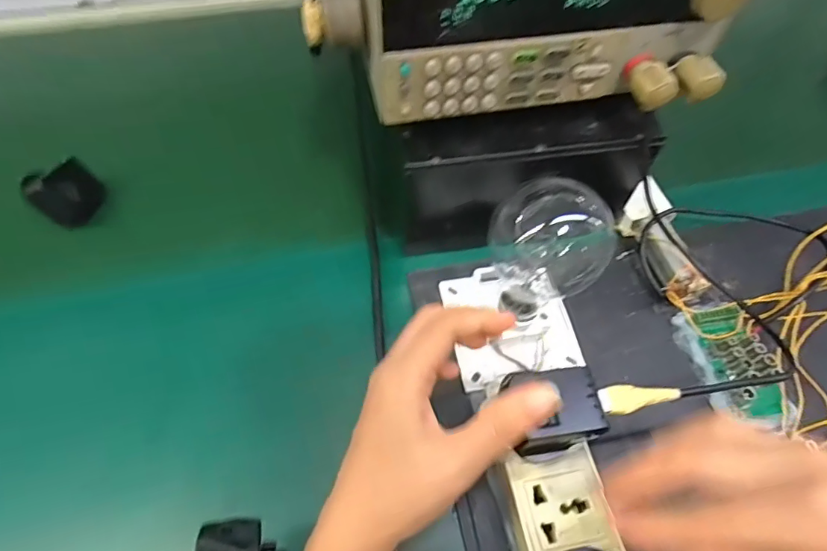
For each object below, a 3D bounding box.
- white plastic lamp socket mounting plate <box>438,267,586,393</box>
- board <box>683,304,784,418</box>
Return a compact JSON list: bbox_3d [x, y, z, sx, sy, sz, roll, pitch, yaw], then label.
[{"bbox_3d":[0.070,0.028,0.351,0.086,0.031,0.086,-11,60,-7],"label":"white plastic lamp socket mounting plate"},{"bbox_3d":[0.230,0.058,0.342,0.043,0.021,0.078,-5,57,-8],"label":"board"}]

